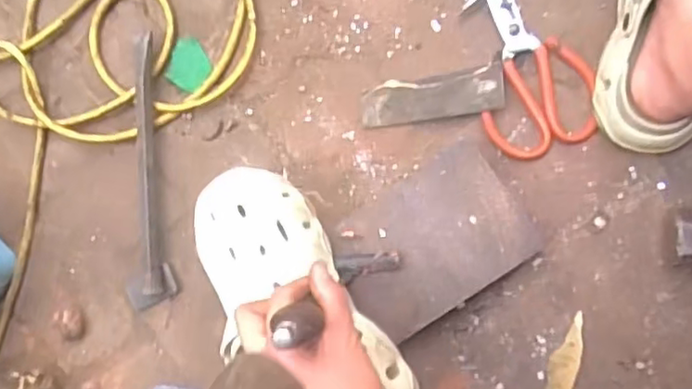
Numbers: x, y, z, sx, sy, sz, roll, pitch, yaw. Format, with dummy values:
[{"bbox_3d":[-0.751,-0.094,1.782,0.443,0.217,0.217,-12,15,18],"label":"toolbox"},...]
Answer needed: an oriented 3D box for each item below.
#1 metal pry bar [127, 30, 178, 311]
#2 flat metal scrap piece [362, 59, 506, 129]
[{"bbox_3d":[-0.212,-0.021,0.664,0.052,0.029,0.272,-5,89,11],"label":"metal pry bar"},{"bbox_3d":[0.081,-0.091,0.606,0.134,0.009,0.042,-9,93,17],"label":"flat metal scrap piece"}]

